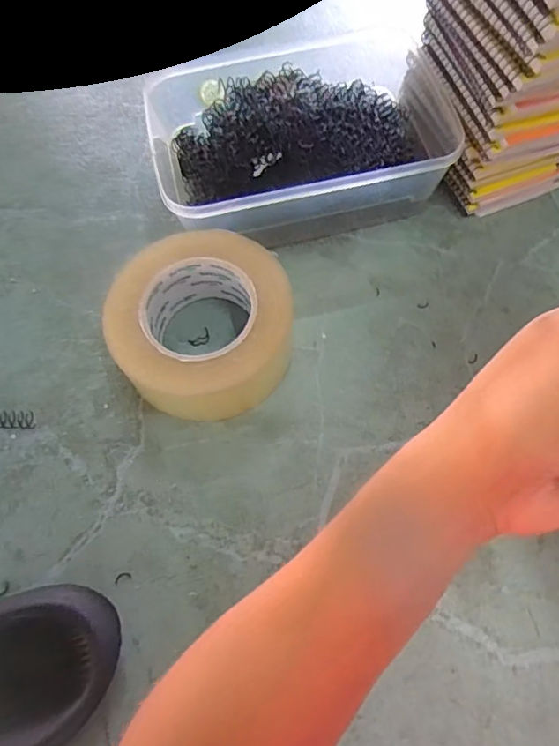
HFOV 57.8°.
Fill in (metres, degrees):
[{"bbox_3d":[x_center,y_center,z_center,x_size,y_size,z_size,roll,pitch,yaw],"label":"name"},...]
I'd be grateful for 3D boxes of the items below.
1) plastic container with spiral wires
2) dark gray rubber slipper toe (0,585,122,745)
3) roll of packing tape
[{"bbox_3d":[0.019,-0.192,0.430,0.231,0.068,0.150,-13,65,-3],"label":"plastic container with spiral wires"},{"bbox_3d":[-0.148,0.178,0.295,0.108,0.028,0.099,-22,66,-7],"label":"dark gray rubber slipper toe"},{"bbox_3d":[-0.055,-0.035,0.374,0.128,0.054,0.131,-27,67,-9],"label":"roll of packing tape"}]

